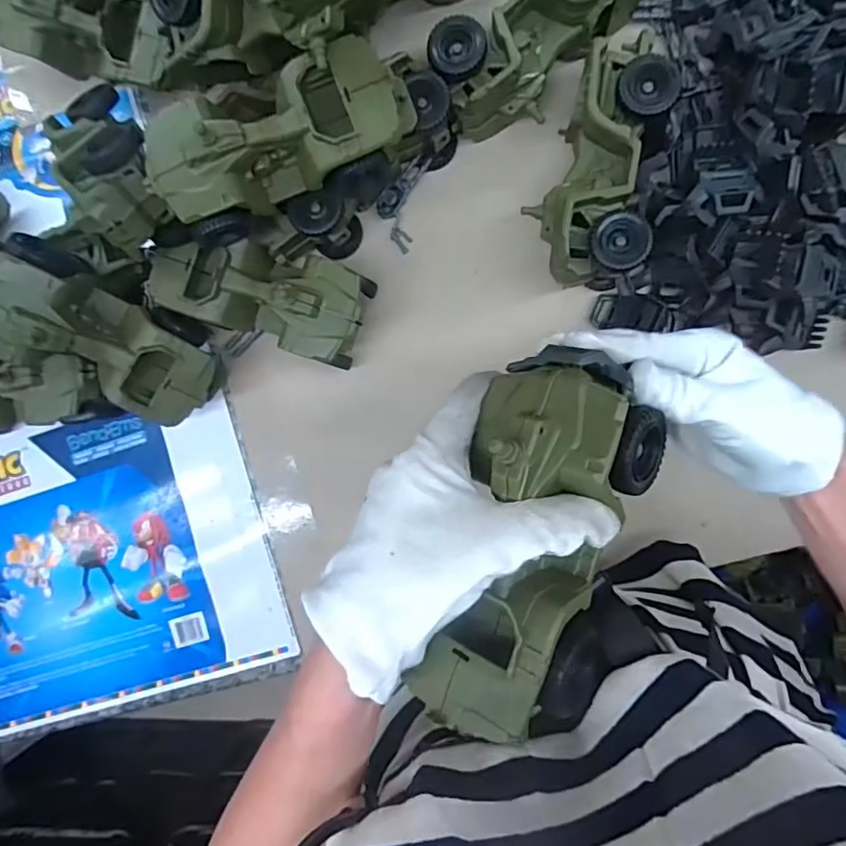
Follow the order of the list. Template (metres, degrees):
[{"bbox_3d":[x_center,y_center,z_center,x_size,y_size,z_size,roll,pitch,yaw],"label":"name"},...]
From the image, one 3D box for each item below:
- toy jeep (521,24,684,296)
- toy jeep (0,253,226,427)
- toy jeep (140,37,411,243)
[{"bbox_3d":[0.137,-0.202,0.465,0.089,0.068,0.186,10,93,7],"label":"toy jeep"},{"bbox_3d":[-0.264,-0.063,0.479,0.189,0.070,0.082,25,95,-30],"label":"toy jeep"},{"bbox_3d":[-0.096,-0.196,0.434,0.185,0.091,0.090,-20,89,8],"label":"toy jeep"}]

